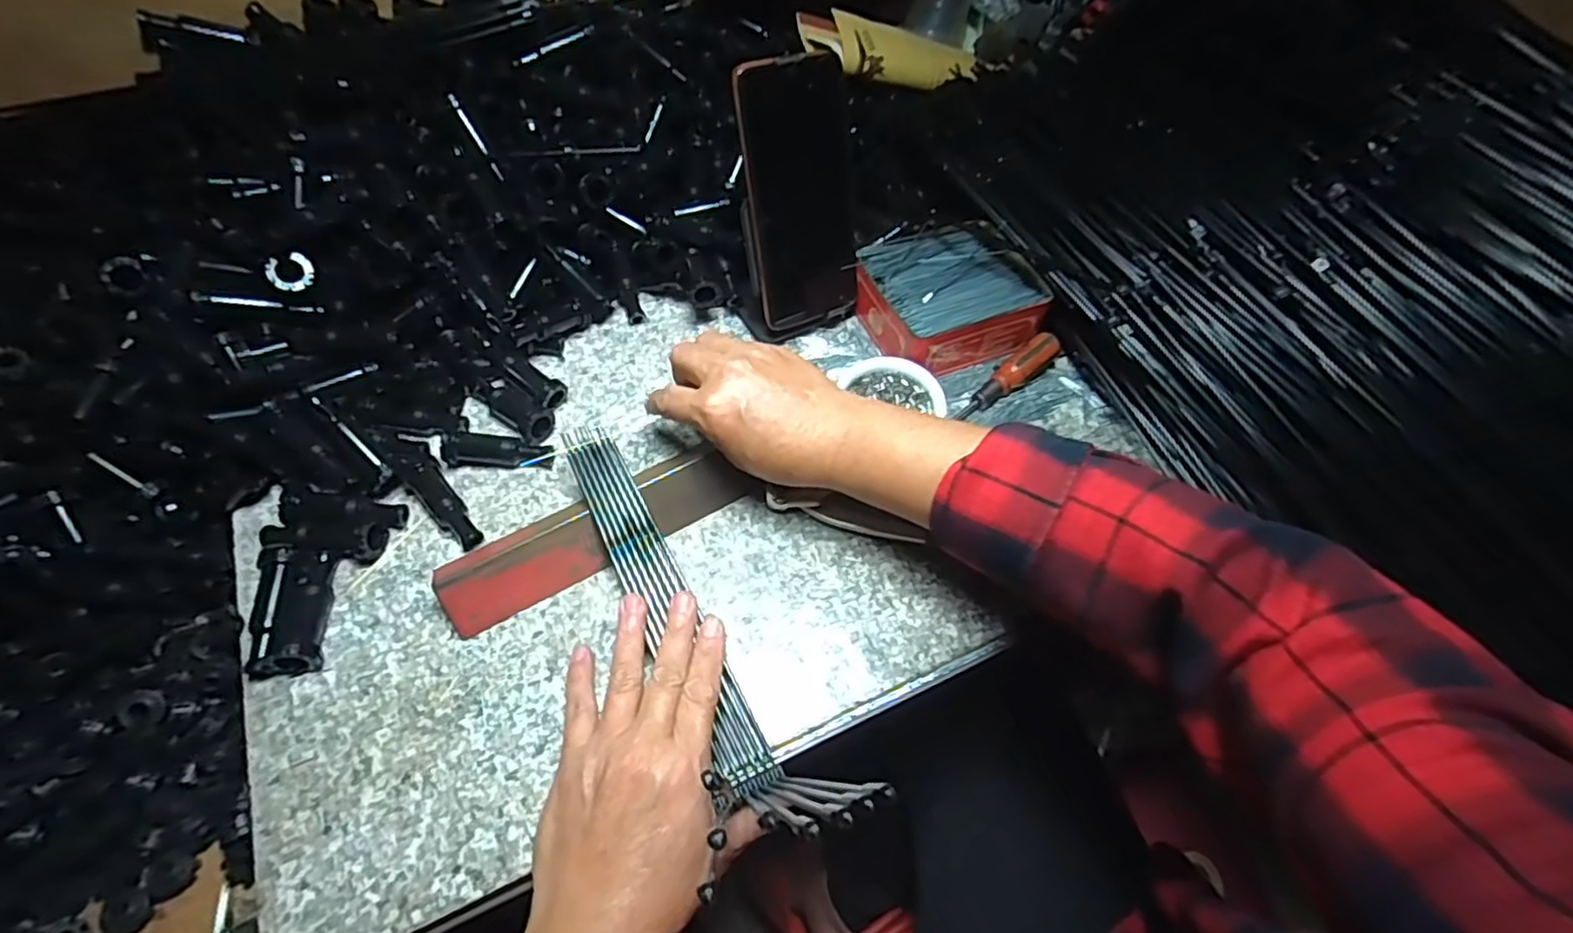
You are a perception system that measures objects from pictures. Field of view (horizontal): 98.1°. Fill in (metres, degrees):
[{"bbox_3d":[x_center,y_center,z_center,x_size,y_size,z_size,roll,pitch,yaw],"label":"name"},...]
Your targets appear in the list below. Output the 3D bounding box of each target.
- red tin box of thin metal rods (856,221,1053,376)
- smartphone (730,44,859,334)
[{"bbox_3d":[0.118,-0.127,0.510,0.118,0.042,0.105,-19,60,-15],"label":"red tin box of thin metal rods"},{"bbox_3d":[0.011,-0.179,0.459,0.077,0.165,0.007,-22,36,-18],"label":"smartphone"}]

